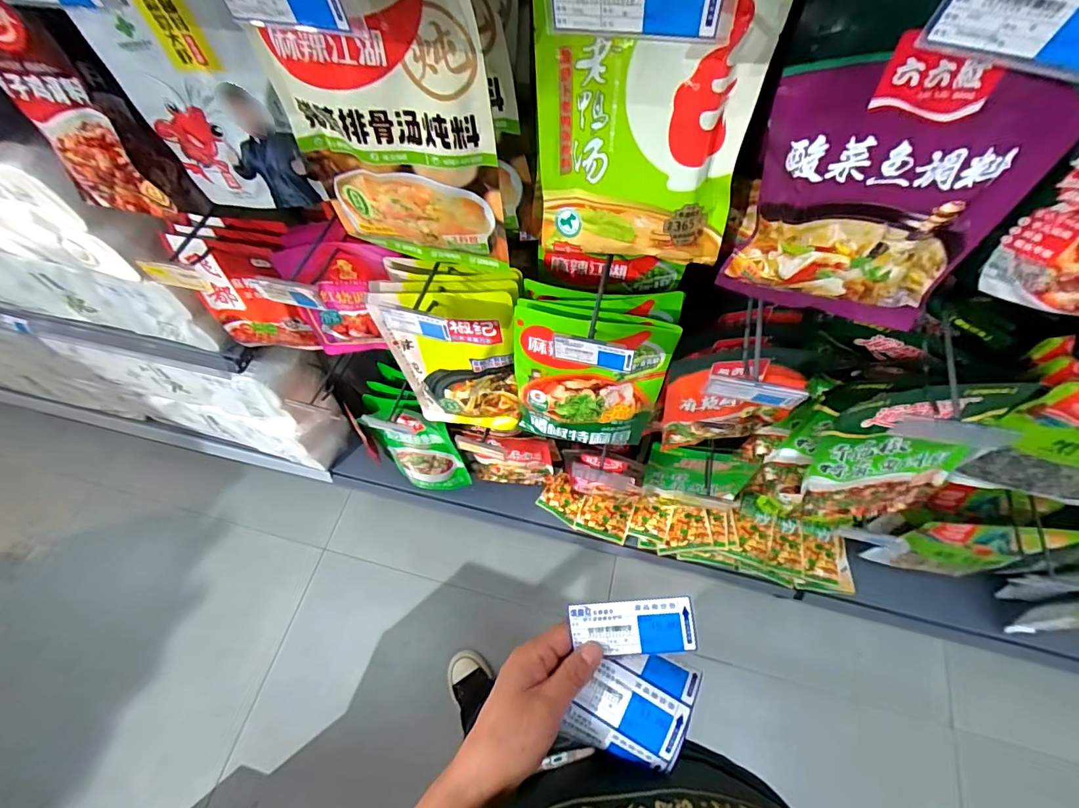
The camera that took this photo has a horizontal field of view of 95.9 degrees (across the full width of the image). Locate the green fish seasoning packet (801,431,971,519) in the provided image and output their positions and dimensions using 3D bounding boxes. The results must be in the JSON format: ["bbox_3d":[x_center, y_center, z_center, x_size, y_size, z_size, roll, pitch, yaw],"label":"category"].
[{"bbox_3d":[0.471,0.107,0.684,0.215,0.202,0.056,2,62,5],"label":"green fish seasoning packet"}]

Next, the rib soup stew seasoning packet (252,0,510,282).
[{"bbox_3d":[-0.131,-0.226,0.445,0.185,0.269,0.022,10,63,9],"label":"rib soup stew seasoning packet"}]

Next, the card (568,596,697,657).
[{"bbox_3d":[0.068,0.163,0.355,0.086,0.004,0.037,-8,81,9],"label":"card"}]

